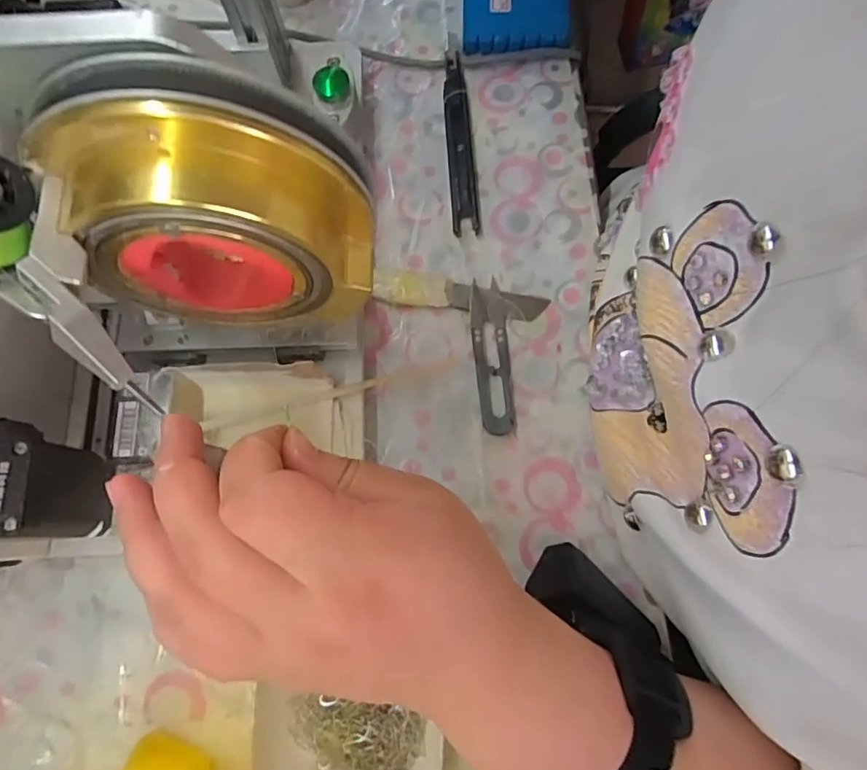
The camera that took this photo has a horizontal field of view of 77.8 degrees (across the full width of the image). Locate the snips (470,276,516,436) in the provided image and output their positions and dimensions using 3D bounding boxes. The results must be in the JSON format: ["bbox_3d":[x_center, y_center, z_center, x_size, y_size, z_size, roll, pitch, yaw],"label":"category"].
[{"bbox_3d":[0.037,-0.019,0.338,0.023,0.010,0.100,-1,76,-1],"label":"snips"}]

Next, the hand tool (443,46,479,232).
[{"bbox_3d":[0.018,-0.172,0.380,0.019,0.006,0.139,-3,76,-2],"label":"hand tool"}]

